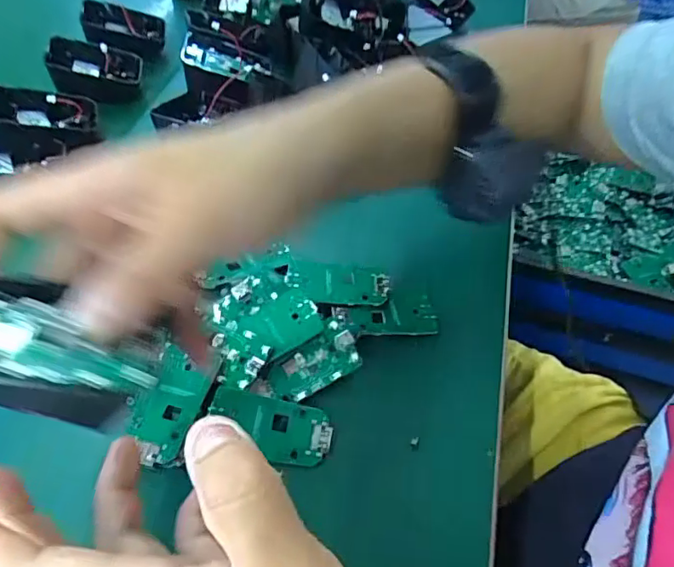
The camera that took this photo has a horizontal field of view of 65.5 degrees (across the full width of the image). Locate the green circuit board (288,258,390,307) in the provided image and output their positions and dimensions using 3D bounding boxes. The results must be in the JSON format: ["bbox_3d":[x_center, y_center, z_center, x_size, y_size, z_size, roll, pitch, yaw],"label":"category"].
[{"bbox_3d":[0.001,0.000,0.319,0.061,0.005,0.029,3,55,-11],"label":"green circuit board"}]

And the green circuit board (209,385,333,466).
[{"bbox_3d":[-0.034,0.073,0.268,0.062,0.004,0.030,13,66,-1],"label":"green circuit board"}]

